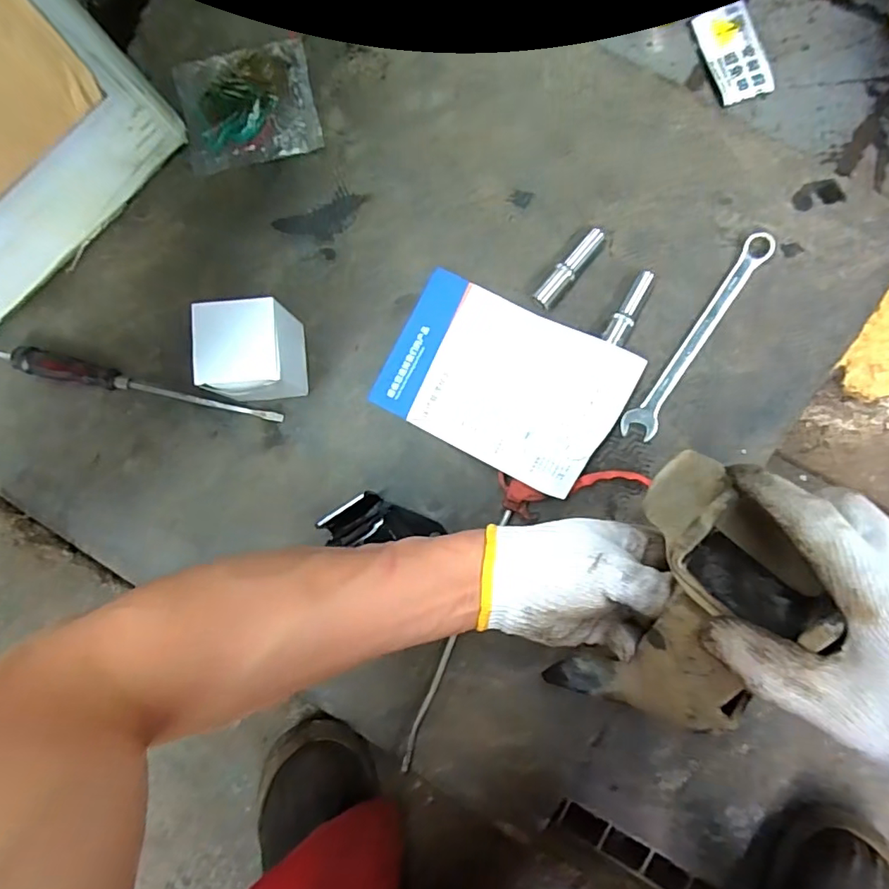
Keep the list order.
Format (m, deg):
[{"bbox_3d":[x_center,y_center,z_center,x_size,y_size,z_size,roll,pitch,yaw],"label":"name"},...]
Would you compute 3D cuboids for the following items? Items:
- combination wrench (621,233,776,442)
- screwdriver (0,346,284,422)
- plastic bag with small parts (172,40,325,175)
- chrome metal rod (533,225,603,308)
[{"bbox_3d":[0.223,-0.091,0.466,0.028,0.015,0.200,34,89,5],"label":"combination wrench"},{"bbox_3d":[-0.289,-0.057,0.495,0.277,0.022,0.023,13,87,5],"label":"screwdriver"},{"bbox_3d":[-0.185,-0.319,0.504,0.123,0.020,0.104,-11,85,3],"label":"plastic bag with small parts"},{"bbox_3d":[0.109,-0.154,0.468,0.017,0.019,0.077,42,89,6],"label":"chrome metal rod"}]

